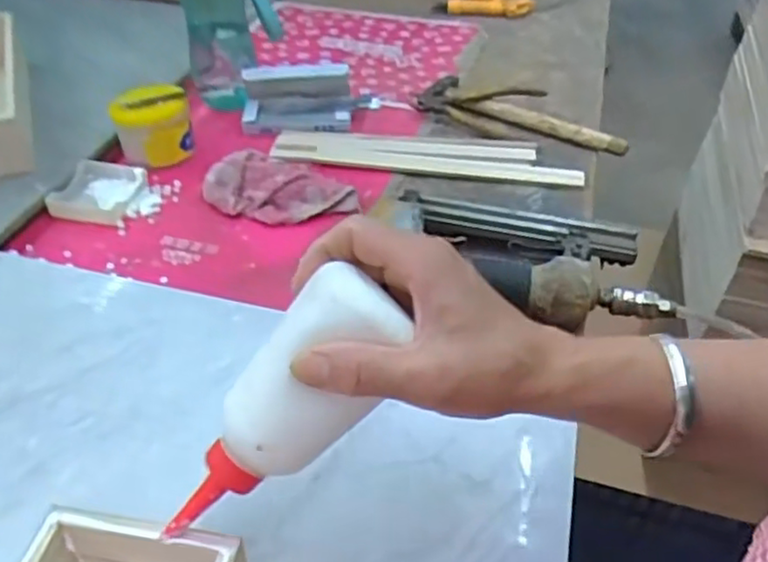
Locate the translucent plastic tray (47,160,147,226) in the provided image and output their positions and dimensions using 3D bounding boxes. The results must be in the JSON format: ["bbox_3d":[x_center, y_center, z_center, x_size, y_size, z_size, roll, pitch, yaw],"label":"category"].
[{"bbox_3d":[-0.283,-0.089,0.675,0.073,0.021,0.077,8,41,8],"label":"translucent plastic tray"}]

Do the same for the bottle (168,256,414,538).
[{"bbox_3d":[-0.051,0.063,0.319,0.047,0.151,0.041,42,12,37],"label":"bottle"}]

